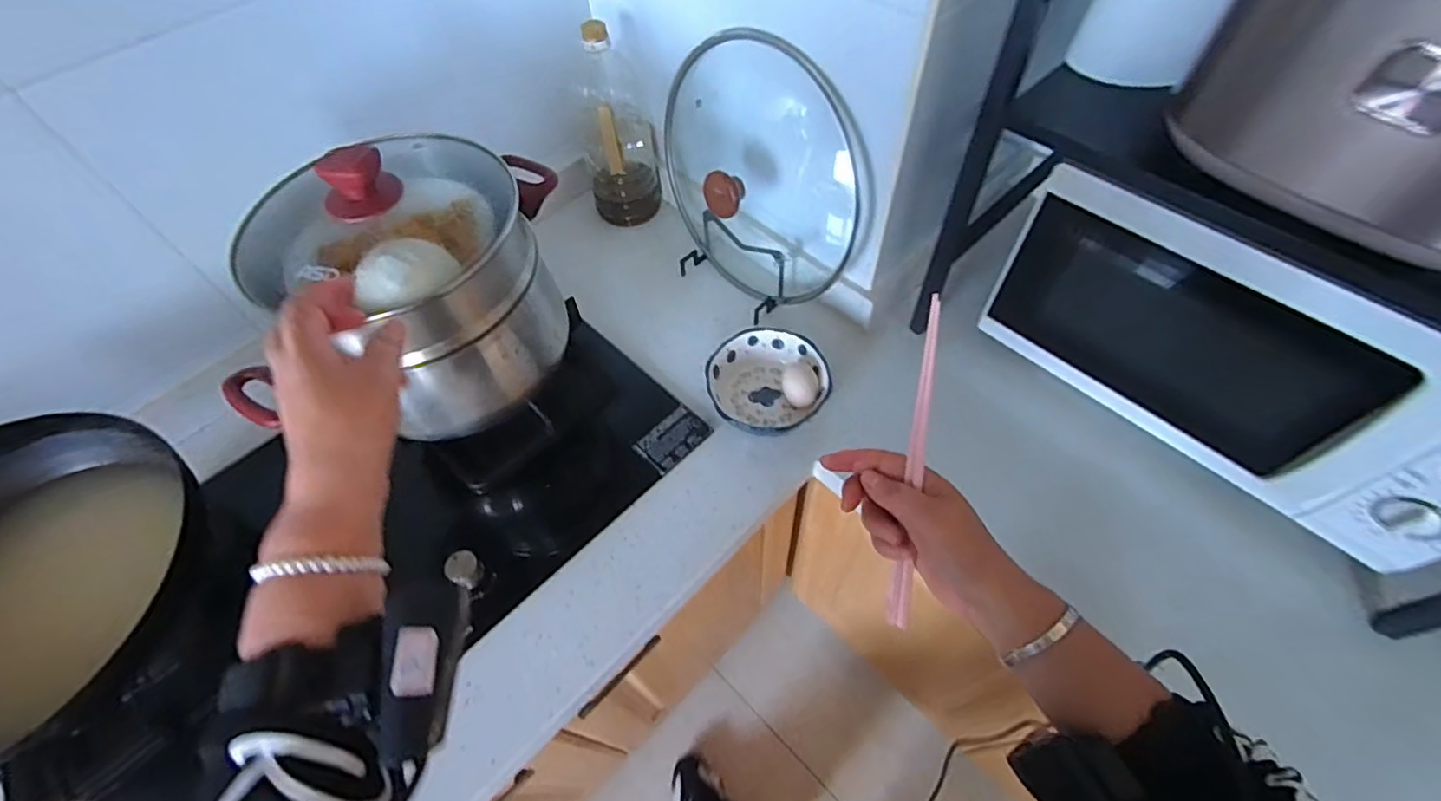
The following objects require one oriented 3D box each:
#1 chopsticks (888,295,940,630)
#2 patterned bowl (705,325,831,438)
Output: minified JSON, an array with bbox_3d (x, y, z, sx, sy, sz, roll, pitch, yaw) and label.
[{"bbox_3d":[0.129,0.058,0.407,0.013,0.229,0.010,1,19,4],"label":"chopsticks"},{"bbox_3d":[0.059,-0.021,0.758,0.151,0.044,0.142,8,58,8],"label":"patterned bowl"}]

